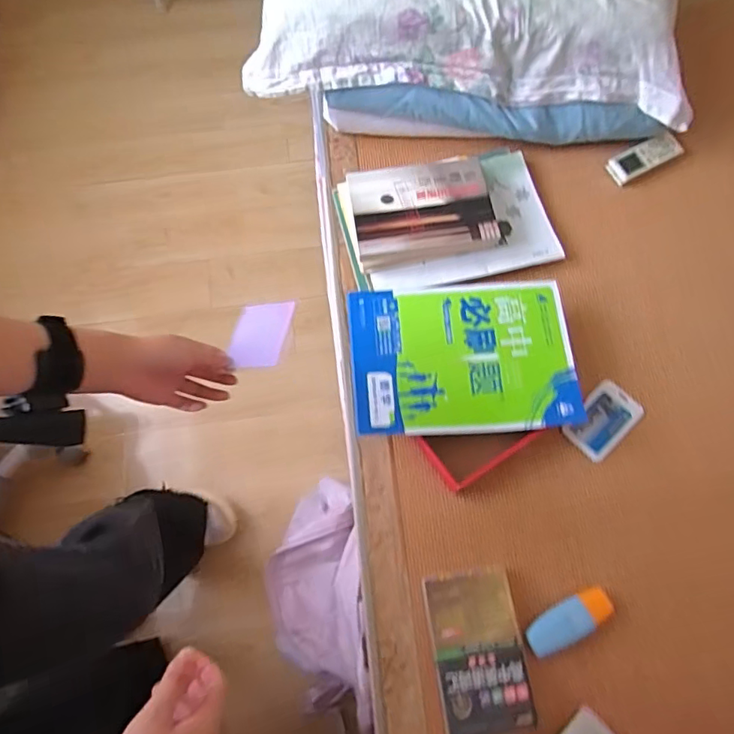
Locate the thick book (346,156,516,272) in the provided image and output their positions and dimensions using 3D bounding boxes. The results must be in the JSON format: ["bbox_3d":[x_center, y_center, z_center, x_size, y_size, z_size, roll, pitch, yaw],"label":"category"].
[{"bbox_3d":[0.097,-0.240,0.811,0.238,0.049,0.157,-9,69,-2],"label":"thick book"}]

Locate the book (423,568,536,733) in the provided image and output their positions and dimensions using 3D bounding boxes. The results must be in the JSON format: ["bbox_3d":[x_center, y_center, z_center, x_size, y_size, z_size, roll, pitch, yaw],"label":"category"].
[{"bbox_3d":[0.129,0.331,0.611,0.101,0.019,0.168,-7,69,-1],"label":"book"}]

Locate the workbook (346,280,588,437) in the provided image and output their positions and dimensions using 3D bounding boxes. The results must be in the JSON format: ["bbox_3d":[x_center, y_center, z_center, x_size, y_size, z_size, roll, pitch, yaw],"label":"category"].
[{"bbox_3d":[0.127,-0.015,0.707,0.292,0.015,0.209,-4,69,0],"label":"workbook"}]

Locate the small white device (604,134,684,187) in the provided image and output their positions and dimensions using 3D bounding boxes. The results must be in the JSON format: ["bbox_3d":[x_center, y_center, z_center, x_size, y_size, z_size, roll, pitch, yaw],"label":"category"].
[{"bbox_3d":[0.464,-0.349,0.874,0.136,0.024,0.047,-28,71,-9],"label":"small white device"}]

